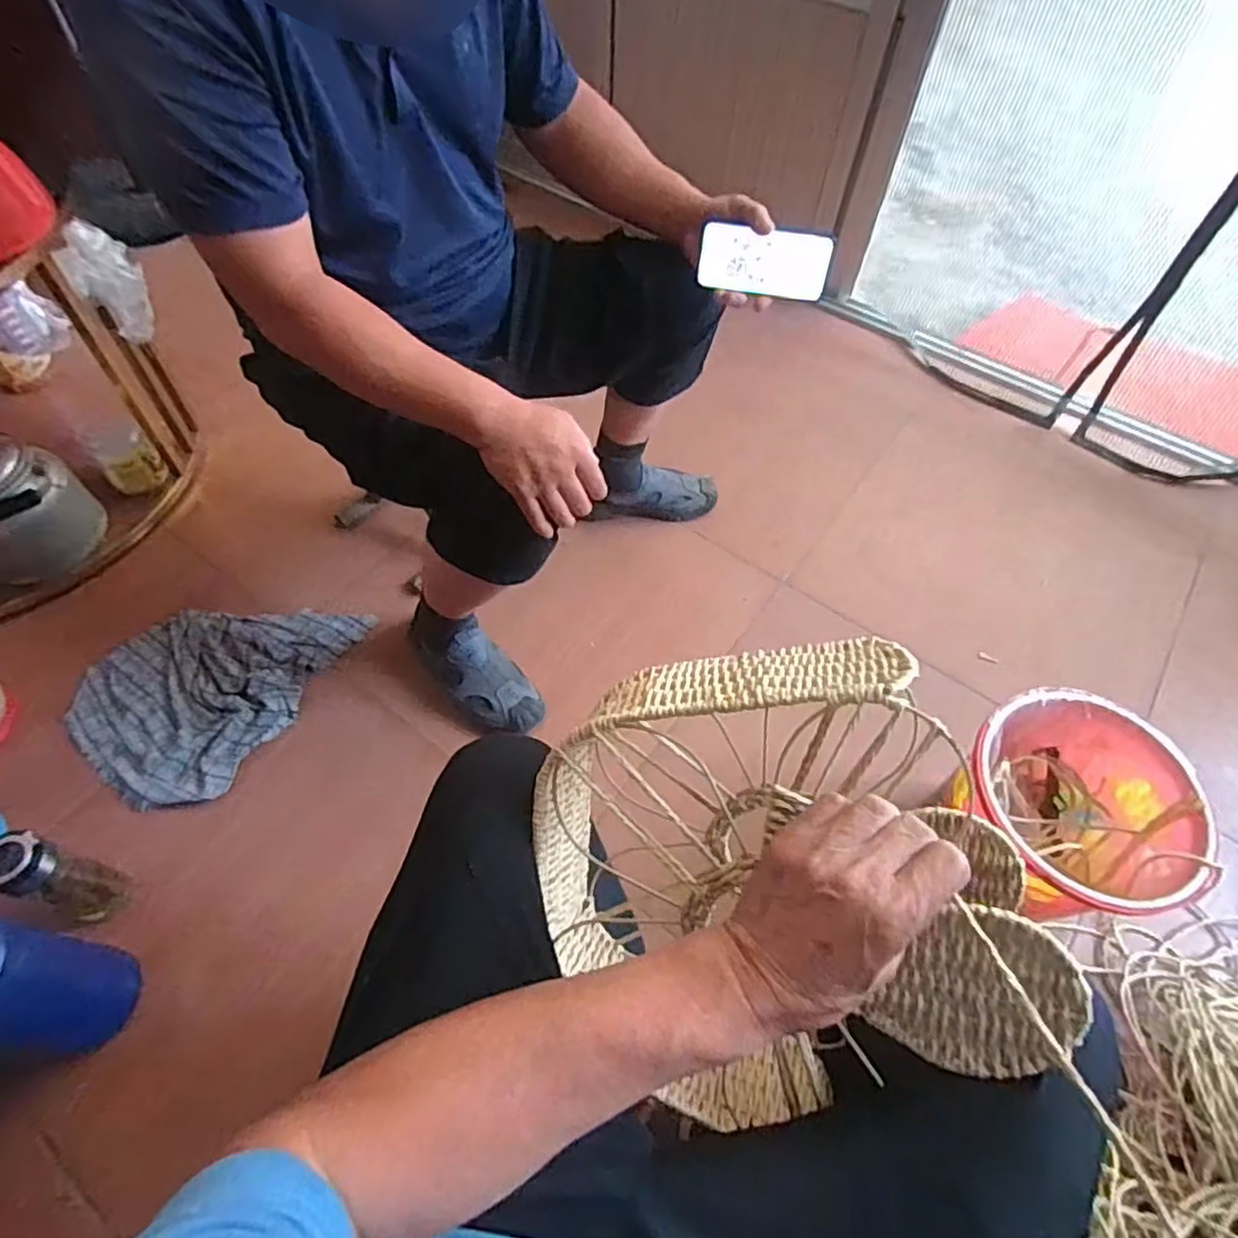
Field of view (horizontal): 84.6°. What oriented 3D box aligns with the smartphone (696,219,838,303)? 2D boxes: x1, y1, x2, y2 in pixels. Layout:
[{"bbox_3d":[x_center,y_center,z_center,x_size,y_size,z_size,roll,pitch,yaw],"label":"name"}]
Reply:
[{"bbox_3d":[0.184,-0.442,0.850,0.153,0.075,0.009,12,38,9],"label":"smartphone"}]

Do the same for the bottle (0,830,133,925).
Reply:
[{"bbox_3d":[-0.677,0.311,0.813,0.076,0.187,0.066,13,57,8],"label":"bottle"}]

